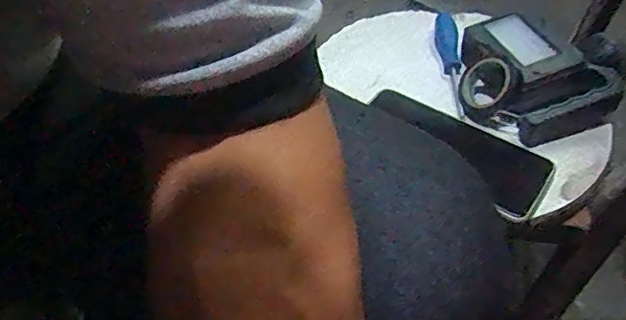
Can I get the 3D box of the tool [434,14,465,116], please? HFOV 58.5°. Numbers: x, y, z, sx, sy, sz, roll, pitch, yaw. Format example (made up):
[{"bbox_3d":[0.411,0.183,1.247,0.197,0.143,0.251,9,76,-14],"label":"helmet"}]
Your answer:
[{"bbox_3d":[0.135,-0.098,0.551,0.018,0.031,0.135,1,48,2],"label":"tool"}]

